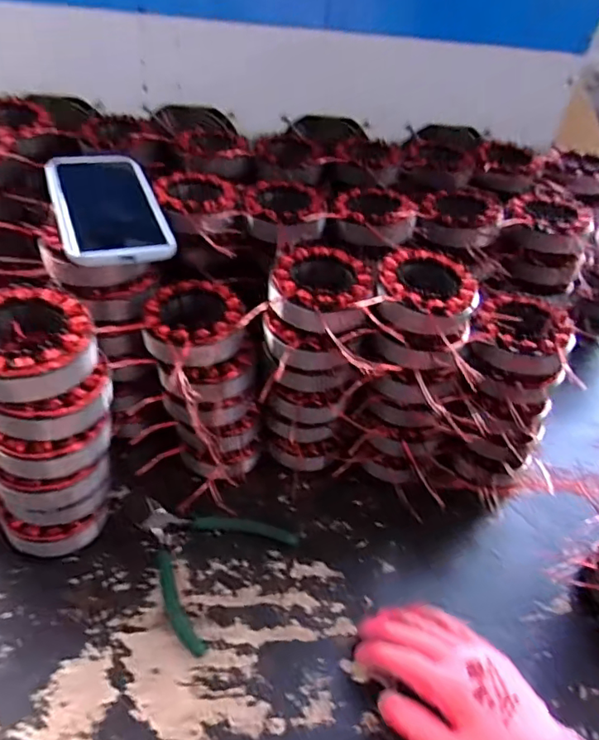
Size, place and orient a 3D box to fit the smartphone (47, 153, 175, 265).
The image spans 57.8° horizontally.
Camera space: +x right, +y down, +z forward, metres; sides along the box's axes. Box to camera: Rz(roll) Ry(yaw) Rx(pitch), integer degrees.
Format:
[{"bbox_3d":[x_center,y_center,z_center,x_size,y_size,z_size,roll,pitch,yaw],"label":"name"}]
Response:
[{"bbox_3d":[-0.169,-0.146,0.475,0.084,0.012,0.171,-13,48,-21],"label":"smartphone"}]

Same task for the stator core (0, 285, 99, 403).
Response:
[{"bbox_3d":[-0.187,-0.018,0.374,0.087,0.037,0.085,-13,48,-20],"label":"stator core"}]

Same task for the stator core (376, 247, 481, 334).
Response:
[{"bbox_3d":[0.109,-0.067,0.465,0.085,0.023,0.087,4,44,-4],"label":"stator core"}]

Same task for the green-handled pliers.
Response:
[{"bbox_3d":[-0.094,0.162,0.493,0.131,0.012,0.130,30,48,21],"label":"green-handled pliers"}]

